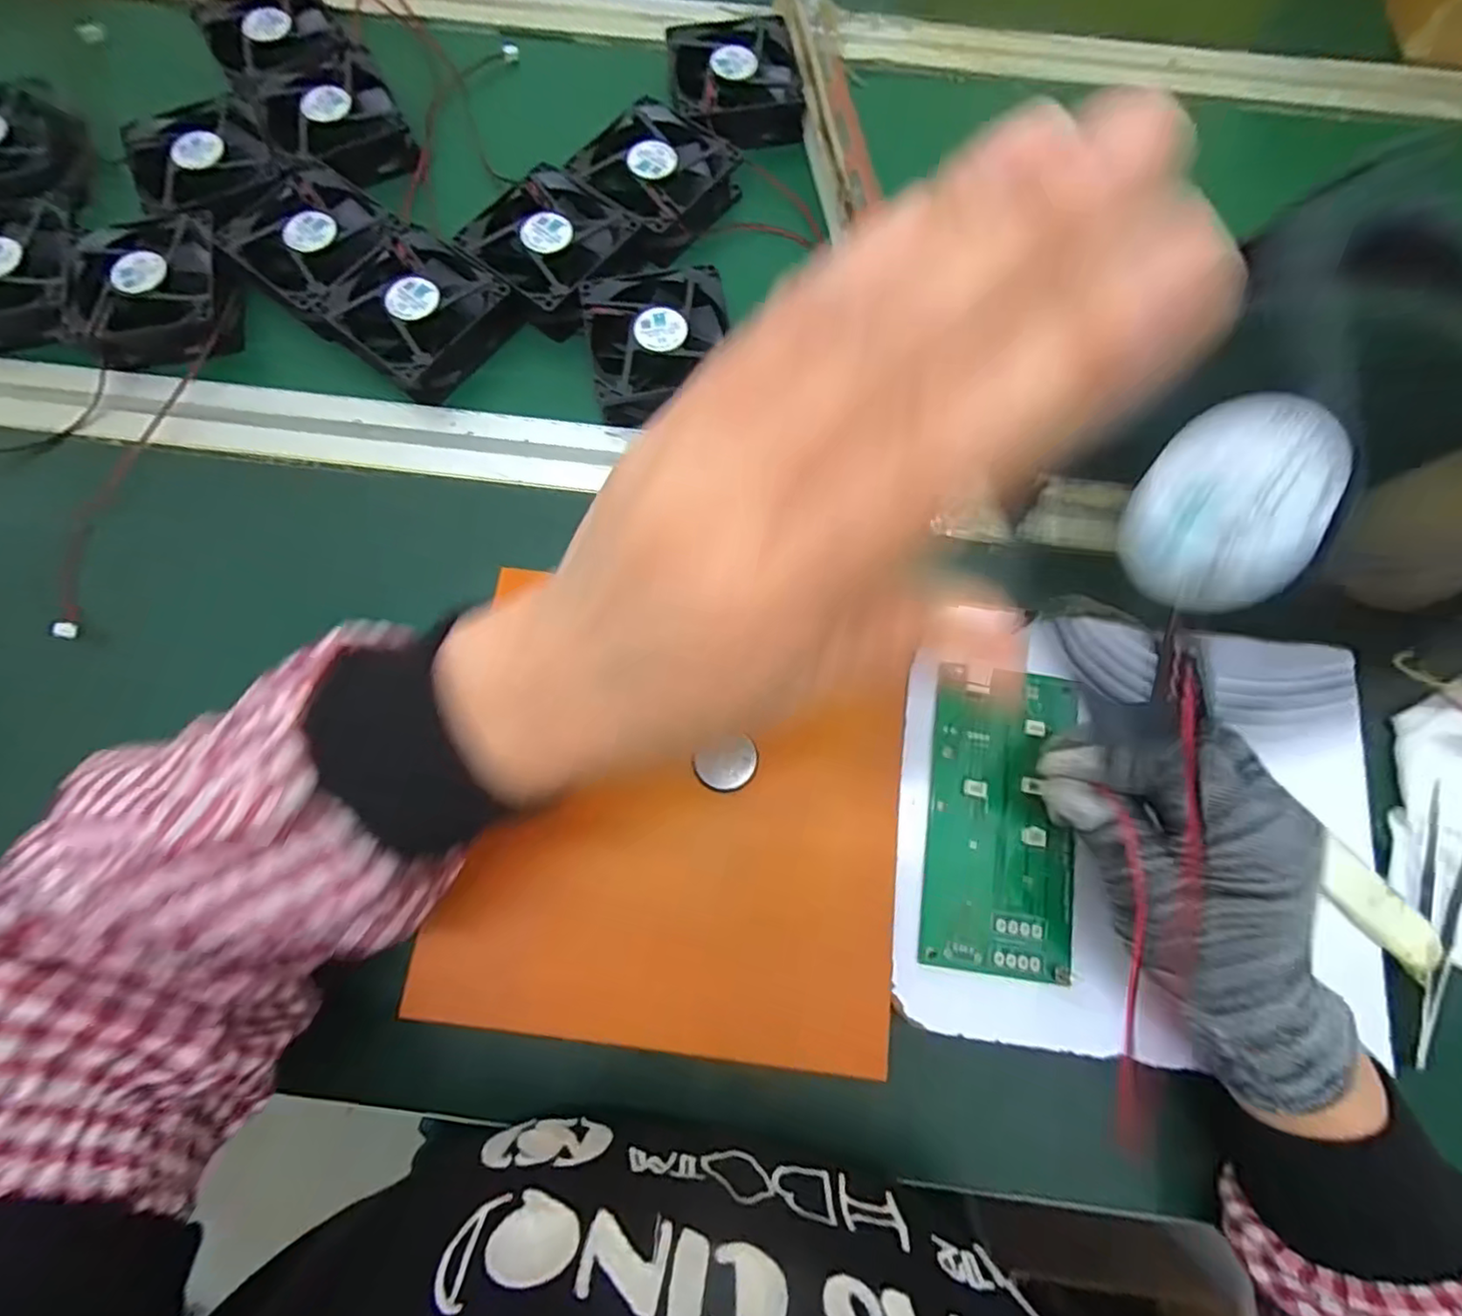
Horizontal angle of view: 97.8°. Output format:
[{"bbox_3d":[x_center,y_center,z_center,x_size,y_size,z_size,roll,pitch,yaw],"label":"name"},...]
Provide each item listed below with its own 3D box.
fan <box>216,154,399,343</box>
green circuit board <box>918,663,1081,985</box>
[{"bbox_3d":[-0.244,-0.244,0.372,0.085,0.020,0.088,31,72,9],"label":"fan"},{"bbox_3d":[0.123,0.072,0.288,0.064,0.008,0.130,8,77,1],"label":"green circuit board"}]

